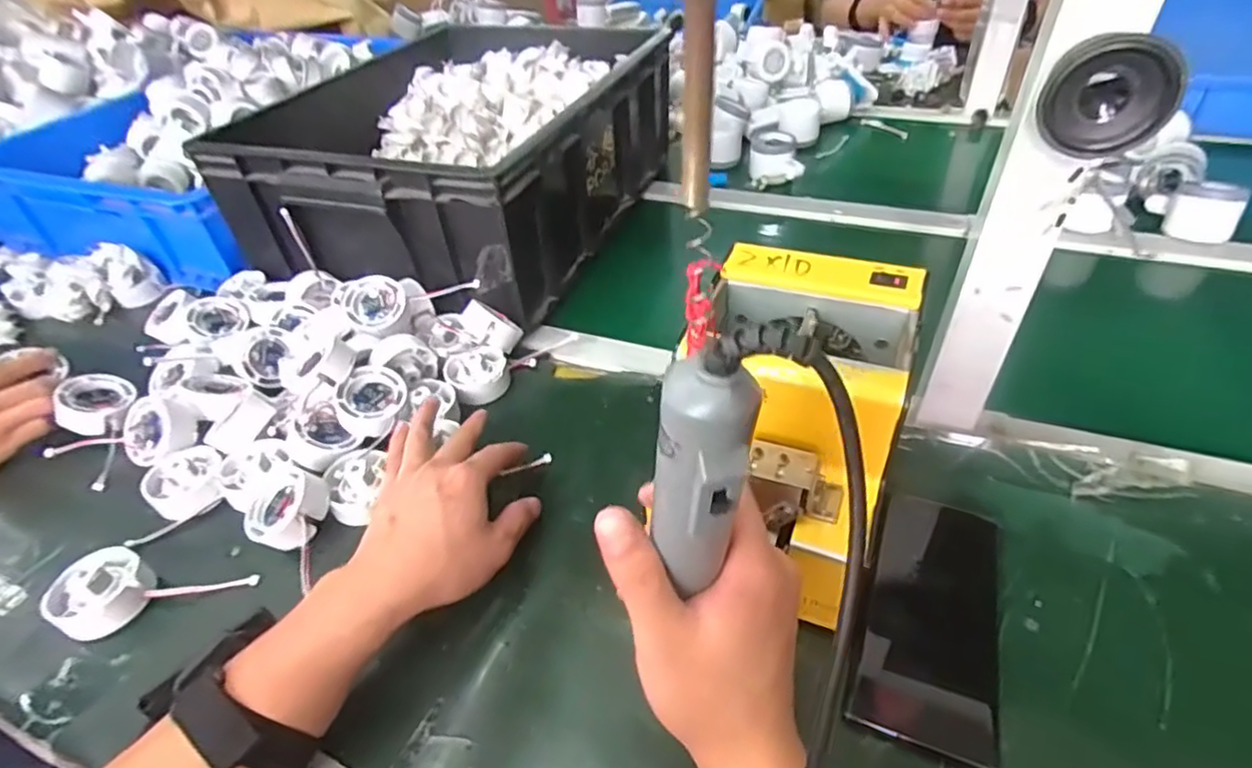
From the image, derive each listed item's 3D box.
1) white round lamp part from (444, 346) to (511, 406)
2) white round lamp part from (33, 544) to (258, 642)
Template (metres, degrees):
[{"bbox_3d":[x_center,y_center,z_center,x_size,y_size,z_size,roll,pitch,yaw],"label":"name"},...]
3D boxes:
[{"bbox_3d":[-0.131,-0.009,0.566,0.053,0.030,0.046,-15,46,-10],"label":"white round lamp part"},{"bbox_3d":[-0.318,0.141,0.425,0.121,0.030,0.057,3,45,7],"label":"white round lamp part"}]

